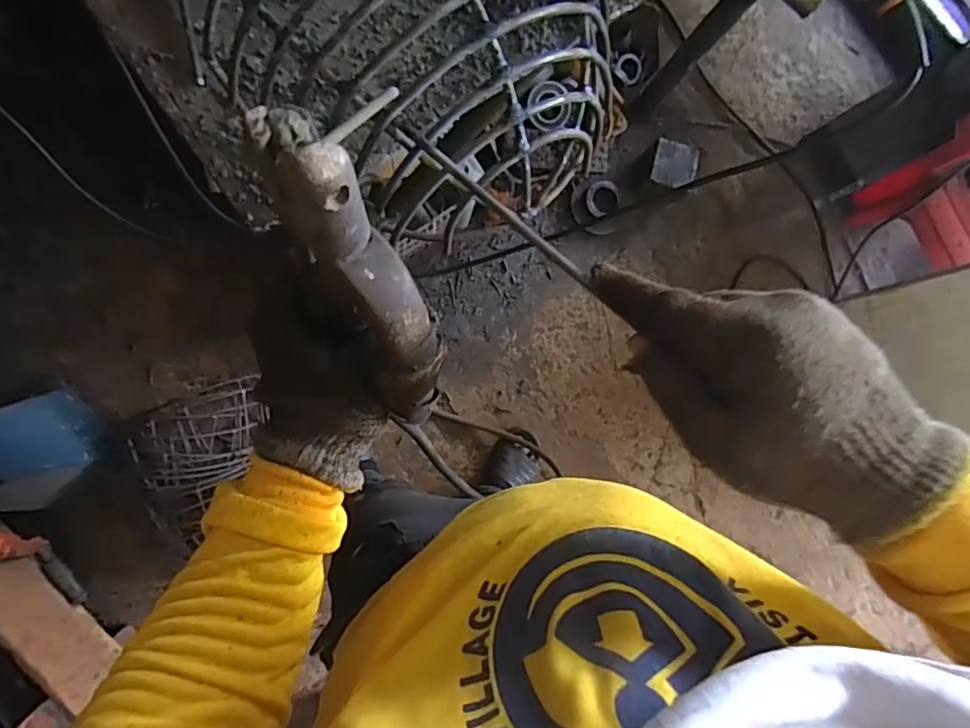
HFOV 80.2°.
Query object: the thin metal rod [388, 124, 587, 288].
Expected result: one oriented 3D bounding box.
[{"bbox_3d":[0.002,-0.083,0.293,0.130,0.007,0.007,42,83,11],"label":"thin metal rod"}]

